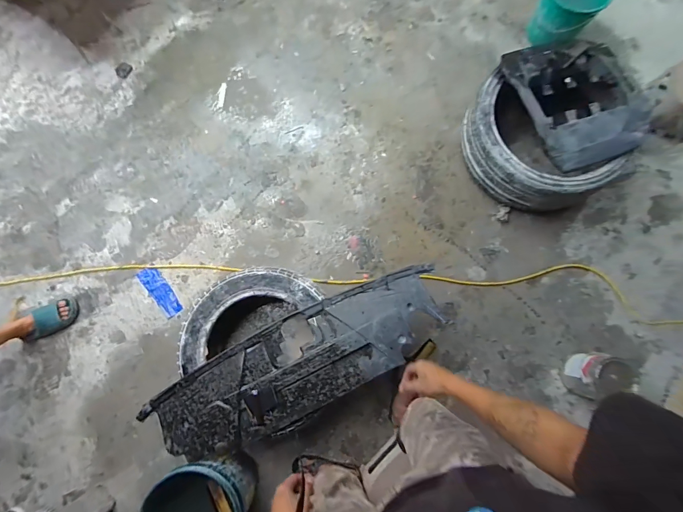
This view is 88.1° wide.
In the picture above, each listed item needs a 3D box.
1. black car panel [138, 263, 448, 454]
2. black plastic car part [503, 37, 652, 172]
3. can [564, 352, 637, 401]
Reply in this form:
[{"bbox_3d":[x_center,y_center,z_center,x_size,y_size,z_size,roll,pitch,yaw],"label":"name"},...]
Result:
[{"bbox_3d":[-0.136,0.374,1.224,1.033,0.050,0.333,-24,80,-4],"label":"black car panel"},{"bbox_3d":[0.902,-0.616,1.382,0.464,0.173,0.542,-28,79,-3],"label":"black plastic car part"},{"bbox_3d":[0.945,0.441,1.326,0.155,0.234,0.143,0,79,3],"label":"can"}]

